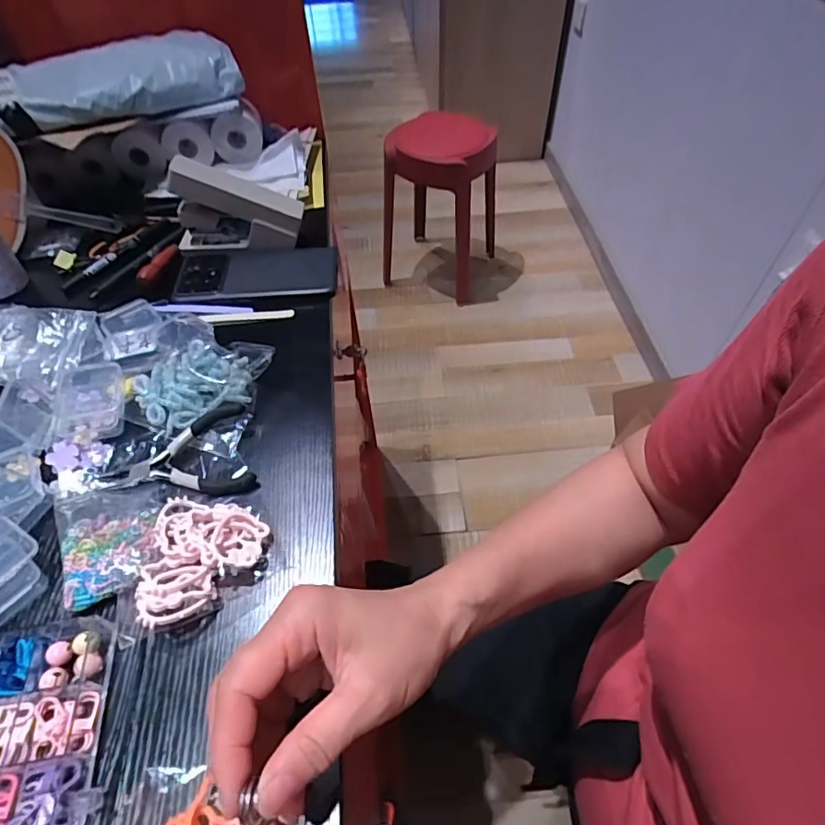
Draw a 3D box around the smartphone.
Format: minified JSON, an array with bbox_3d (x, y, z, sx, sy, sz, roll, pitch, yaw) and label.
[{"bbox_3d":[-0.160,-0.148,0.539,0.160,0.011,0.077,-4,52,-2],"label":"smartphone"}]

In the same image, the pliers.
[{"bbox_3d":[-0.176,0.034,0.387,0.107,0.013,0.070,-14,53,-9],"label":"pliers"}]

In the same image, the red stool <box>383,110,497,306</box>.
[{"bbox_3d":[0.079,-0.599,1.504,0.310,0.485,0.267,11,53,10],"label":"red stool"}]

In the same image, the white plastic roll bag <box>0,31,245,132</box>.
[{"bbox_3d":[-0.337,-0.356,0.562,0.287,0.045,0.115,-24,55,-16],"label":"white plastic roll bag"}]

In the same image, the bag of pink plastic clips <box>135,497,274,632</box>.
[{"bbox_3d":[-0.135,0.094,0.338,0.070,0.026,0.087,-3,52,-1],"label":"bag of pink plastic clips"}]

